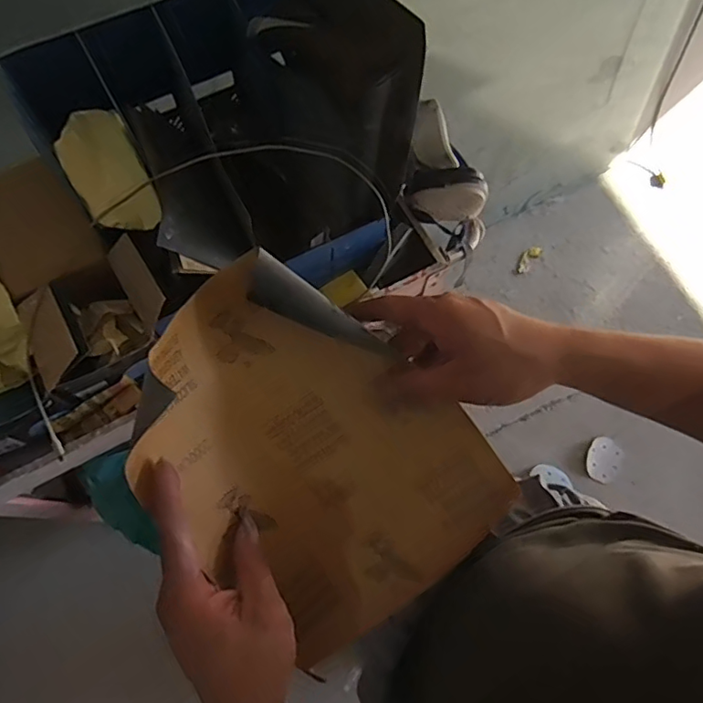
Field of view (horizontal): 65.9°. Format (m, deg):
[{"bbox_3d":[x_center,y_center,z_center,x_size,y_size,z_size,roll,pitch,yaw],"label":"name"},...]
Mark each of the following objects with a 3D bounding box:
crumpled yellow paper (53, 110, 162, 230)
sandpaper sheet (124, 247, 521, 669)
[{"bbox_3d":[-0.291,-0.211,0.651,0.082,0.020,0.138,-28,110,-16],"label":"crumpled yellow paper"},{"bbox_3d":[-0.028,0.077,0.372,0.265,0.061,0.199,45,82,-8],"label":"sandpaper sheet"}]

